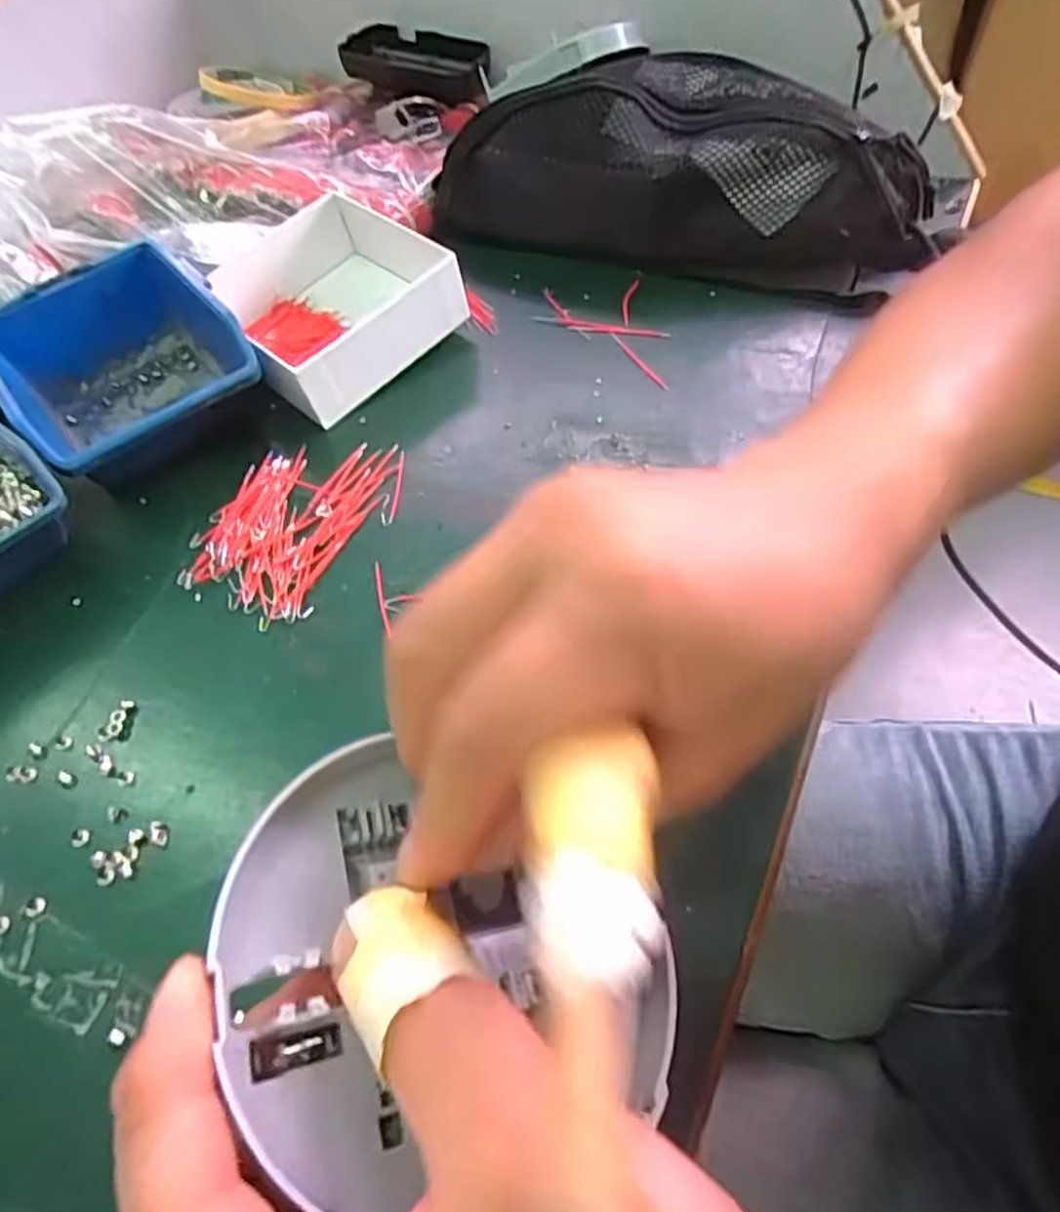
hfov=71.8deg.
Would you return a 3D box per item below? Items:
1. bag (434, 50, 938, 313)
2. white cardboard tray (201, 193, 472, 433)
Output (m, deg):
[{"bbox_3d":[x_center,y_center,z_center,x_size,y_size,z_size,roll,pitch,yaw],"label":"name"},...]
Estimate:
[{"bbox_3d":[0.094,-0.265,0.443,0.278,0.081,0.111,18,60,16],"label":"bag"},{"bbox_3d":[-0.117,-0.176,0.425,0.122,0.048,0.127,-40,62,-20],"label":"white cardboard tray"}]

